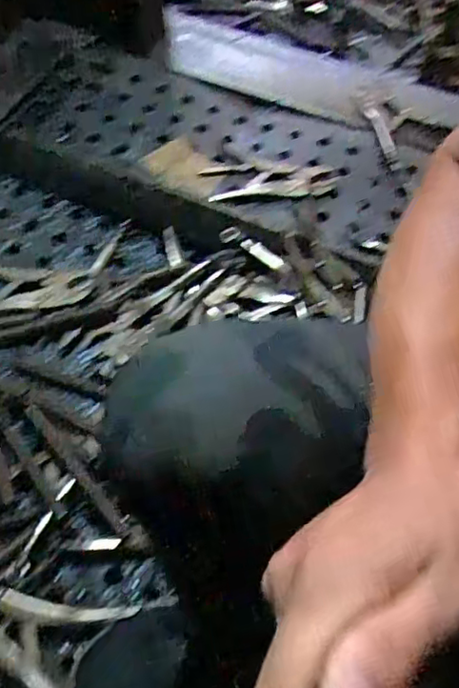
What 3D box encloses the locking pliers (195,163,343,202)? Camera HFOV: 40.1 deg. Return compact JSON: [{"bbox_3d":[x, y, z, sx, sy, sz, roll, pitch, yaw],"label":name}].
[{"bbox_3d":[0.071,-0.274,1.038,0.216,0.025,0.091,-6,61,-5],"label":"locking pliers"}]

